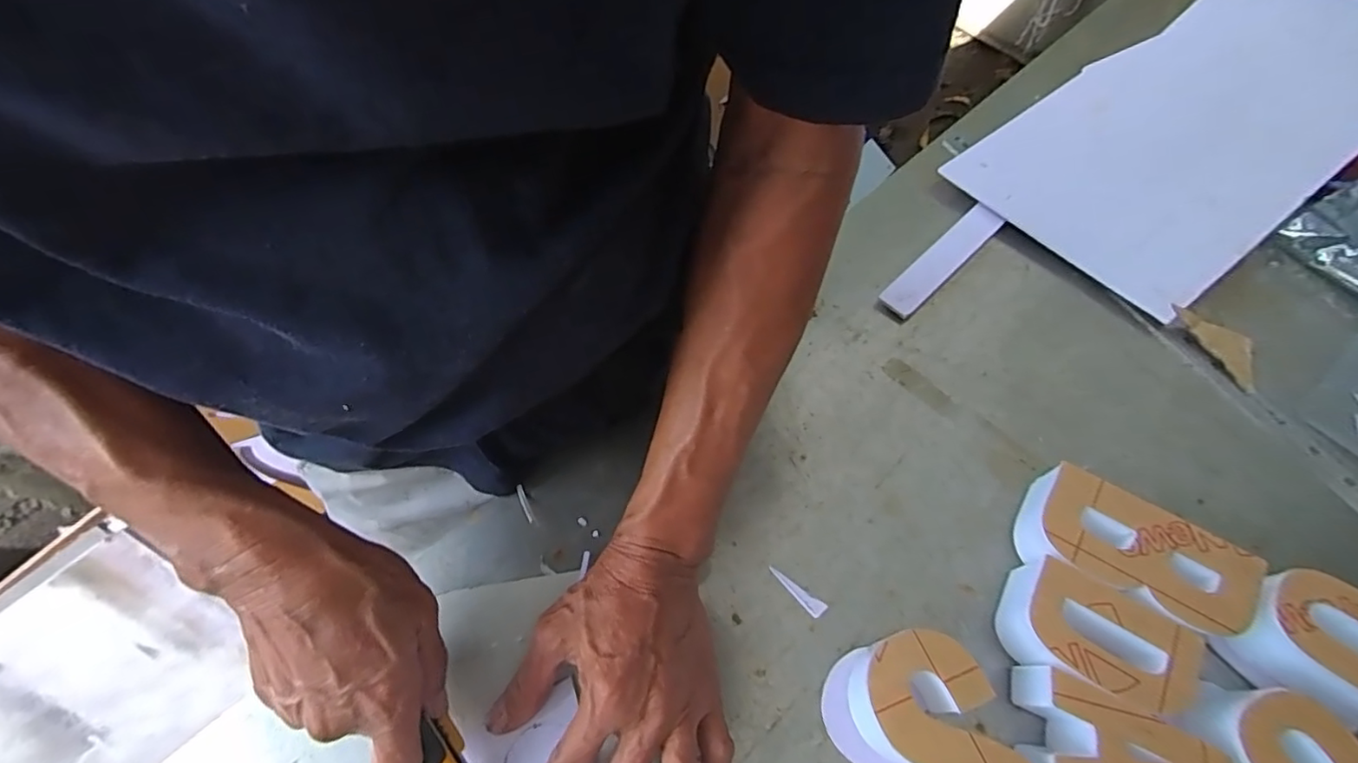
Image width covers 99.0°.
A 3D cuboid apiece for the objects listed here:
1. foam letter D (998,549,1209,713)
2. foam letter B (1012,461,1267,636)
[{"bbox_3d":[0.232,0.145,0.332,0.091,0.047,0.061,26,65,14],"label":"foam letter D"},{"bbox_3d":[0.264,0.105,0.350,0.114,0.049,0.065,32,68,17],"label":"foam letter B"}]

